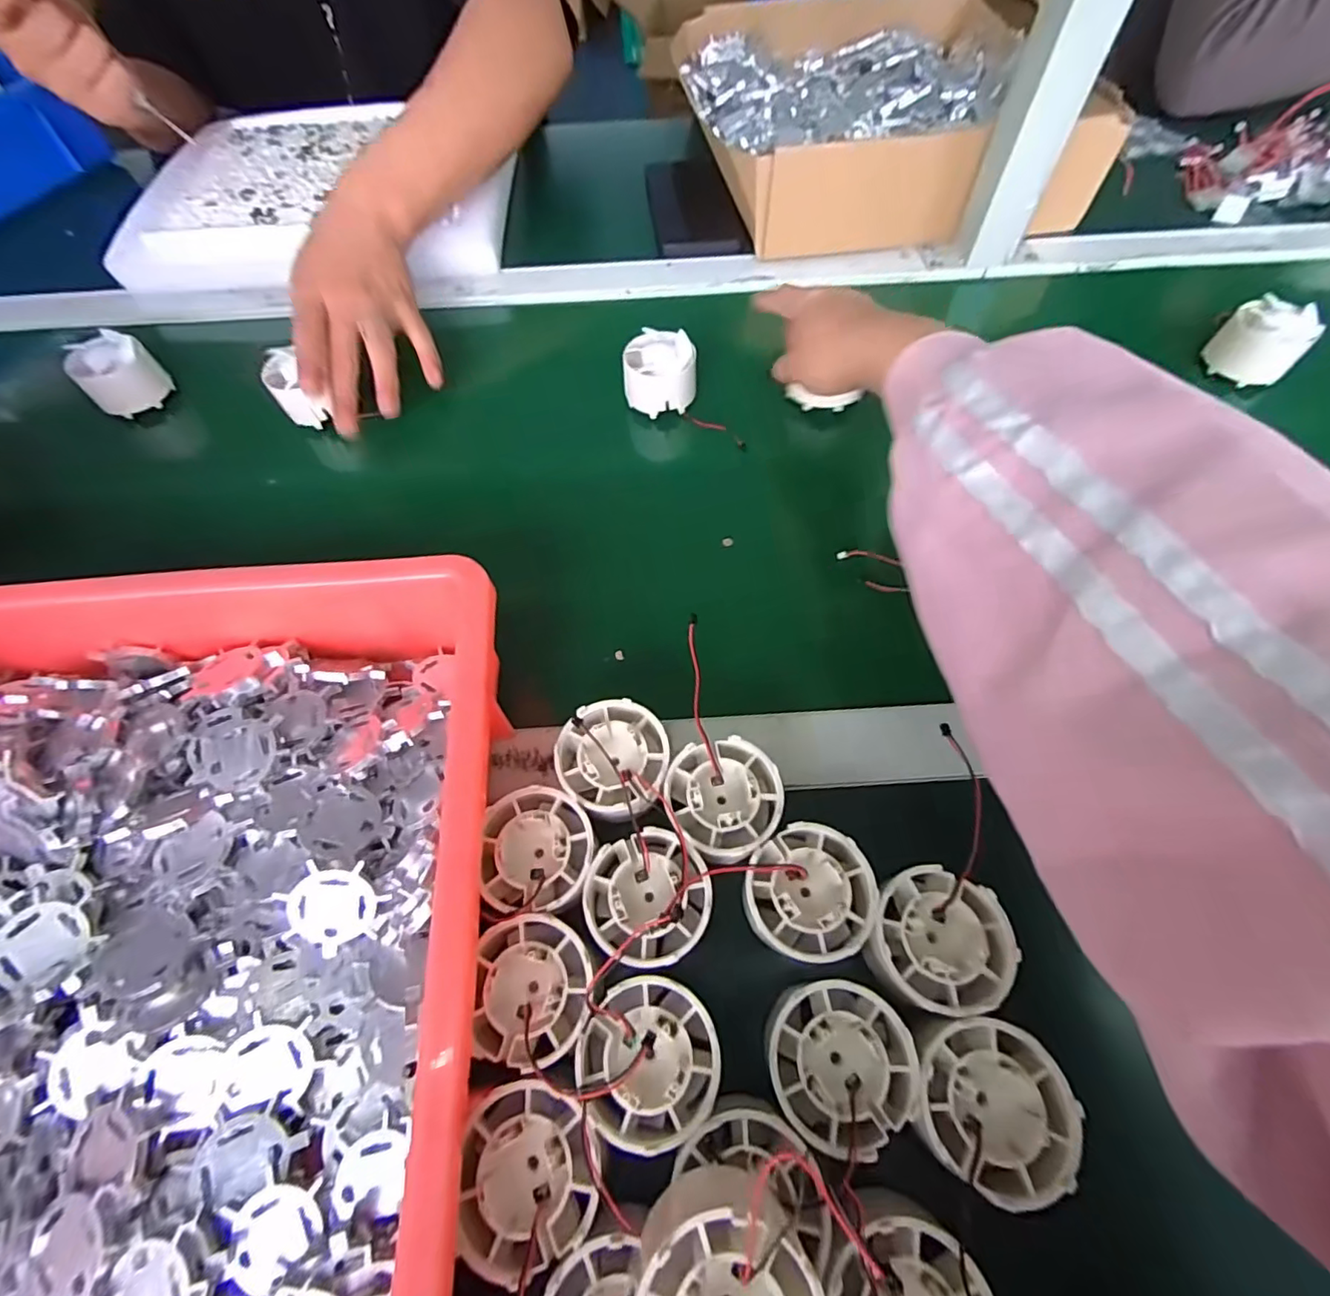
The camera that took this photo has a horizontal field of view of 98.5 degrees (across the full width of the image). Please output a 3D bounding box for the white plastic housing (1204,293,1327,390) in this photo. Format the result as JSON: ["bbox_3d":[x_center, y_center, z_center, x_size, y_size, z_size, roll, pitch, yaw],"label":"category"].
[{"bbox_3d":[0.428,-0.218,0.413,0.041,0.044,0.051,-39,67,-18],"label":"white plastic housing"}]

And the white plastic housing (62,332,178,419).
[{"bbox_3d":[-0.406,-0.204,0.426,0.042,0.039,0.050,39,69,20],"label":"white plastic housing"}]

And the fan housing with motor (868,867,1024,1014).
[{"bbox_3d":[0.109,0.116,0.229,0.051,0.016,0.050,16,63,10],"label":"fan housing with motor"}]

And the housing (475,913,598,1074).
[{"bbox_3d":[-0.051,0.135,0.227,0.045,0.023,0.049,-1,61,1],"label":"housing"}]

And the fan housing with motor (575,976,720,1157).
[{"bbox_3d":[-0.006,0.153,0.215,0.049,0.021,0.050,-1,61,1],"label":"fan housing with motor"}]

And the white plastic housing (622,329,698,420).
[{"bbox_3d":[-0.004,-0.198,0.419,0.051,0.044,0.044,-9,62,-3],"label":"white plastic housing"}]

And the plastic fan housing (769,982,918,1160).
[{"bbox_3d":[0.064,0.151,0.211,0.050,0.020,0.051,-1,61,1],"label":"plastic fan housing"}]

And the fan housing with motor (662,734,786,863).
[{"bbox_3d":[0.027,0.068,0.258,0.048,0.018,0.050,-1,61,1],"label":"fan housing with motor"}]

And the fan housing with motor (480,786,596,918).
[{"bbox_3d":[-0.054,0.089,0.251,0.046,0.021,0.050,-3,61,0],"label":"fan housing with motor"}]

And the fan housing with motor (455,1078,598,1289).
[{"bbox_3d":[-0.046,0.181,0.197,0.045,0.023,0.051,-6,61,-2],"label":"fan housing with motor"}]

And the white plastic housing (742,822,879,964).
[{"bbox_3d":[0.060,0.102,0.239,0.053,0.016,0.049,-1,61,1],"label":"white plastic housing"}]

